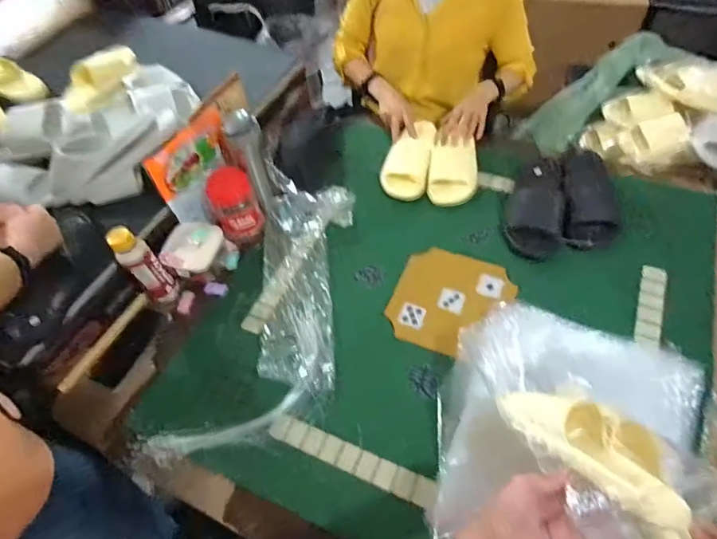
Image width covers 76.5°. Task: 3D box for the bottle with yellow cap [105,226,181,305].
[{"bbox_3d":[-0.408,-0.003,0.873,0.062,0.175,0.060,-34,60,-18],"label":"bottle with yellow cap"}]

